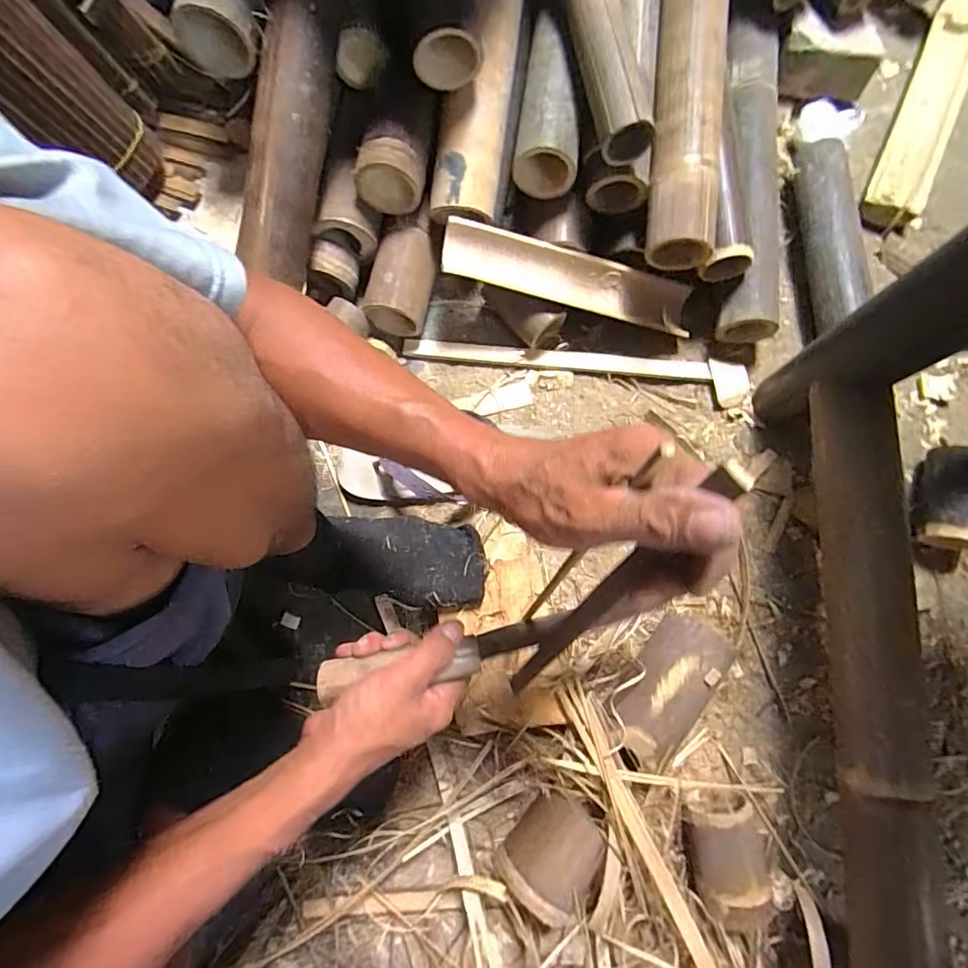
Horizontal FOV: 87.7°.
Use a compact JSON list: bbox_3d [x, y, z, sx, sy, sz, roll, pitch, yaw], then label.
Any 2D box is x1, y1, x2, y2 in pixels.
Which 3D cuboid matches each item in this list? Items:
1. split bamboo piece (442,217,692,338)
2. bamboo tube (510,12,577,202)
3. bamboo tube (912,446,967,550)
[{"bbox_3d":[0.100,-0.233,0.577,0.291,0.028,0.061,11,79,-11],"label":"split bamboo piece"},{"bbox_3d":[0.062,-0.410,0.536,0.066,0.056,0.184,-3,91,1],"label":"bamboo tube"},{"bbox_3d":[0.503,0.012,0.546,0.051,0.065,0.109,9,79,3],"label":"bamboo tube"}]

